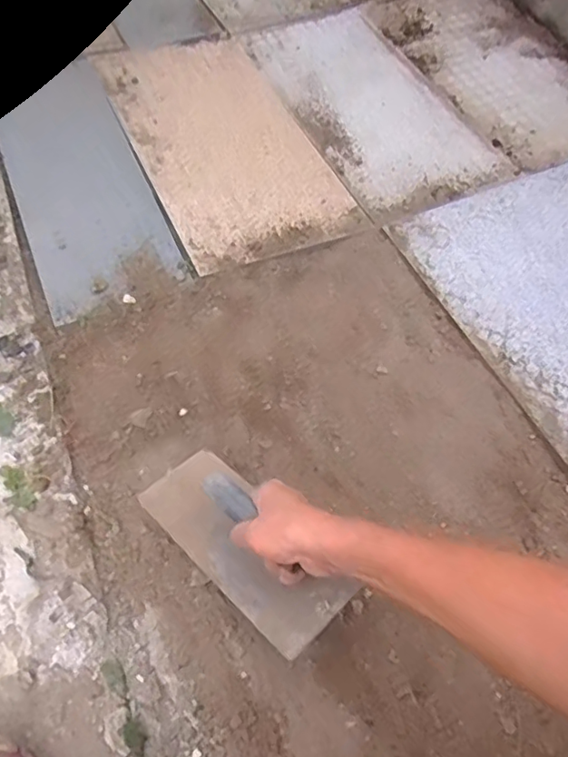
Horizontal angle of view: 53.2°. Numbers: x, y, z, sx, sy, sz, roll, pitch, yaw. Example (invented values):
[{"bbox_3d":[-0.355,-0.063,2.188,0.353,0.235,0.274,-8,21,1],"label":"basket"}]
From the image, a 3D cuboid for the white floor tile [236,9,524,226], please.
[{"bbox_3d":[0.161,-0.542,1.095,0.306,0.014,0.583,-21,62,-16],"label":"white floor tile"}]

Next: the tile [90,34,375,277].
[{"bbox_3d":[-0.116,-0.441,1.016,0.304,0.012,0.612,-20,62,-15],"label":"tile"}]

